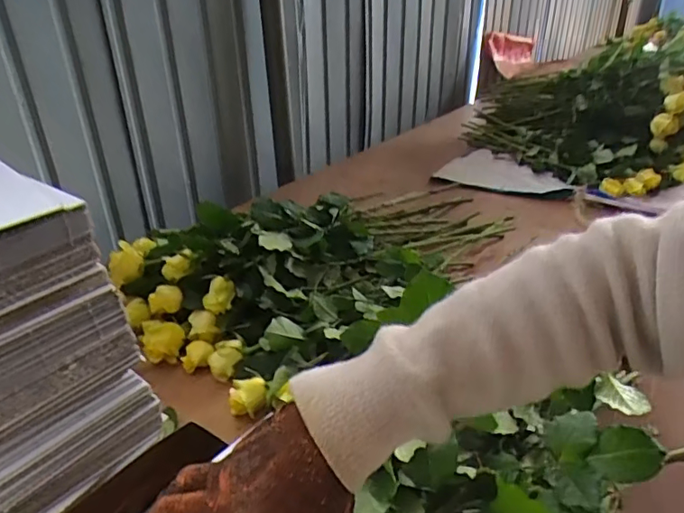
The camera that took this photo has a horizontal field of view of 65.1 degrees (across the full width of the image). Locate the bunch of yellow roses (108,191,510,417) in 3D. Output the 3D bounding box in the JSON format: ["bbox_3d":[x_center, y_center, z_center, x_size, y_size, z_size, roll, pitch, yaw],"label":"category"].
[{"bbox_3d":[0.003,-0.036,1.014,0.457,0.127,0.783,24,38,39],"label":"bunch of yellow roses"}]

